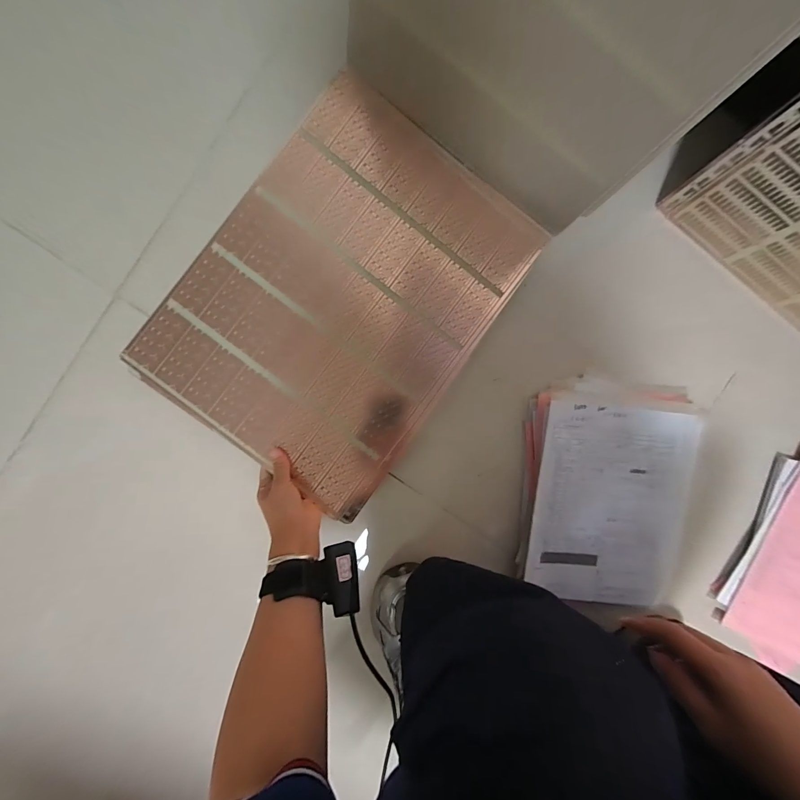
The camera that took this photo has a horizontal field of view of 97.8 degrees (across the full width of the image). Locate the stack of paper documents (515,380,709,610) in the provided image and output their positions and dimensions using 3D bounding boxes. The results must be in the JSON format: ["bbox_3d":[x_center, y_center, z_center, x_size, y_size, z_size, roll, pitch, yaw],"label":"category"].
[{"bbox_3d":[0.309,0.139,0.521,0.258,0.025,0.331,8,92,-5],"label":"stack of paper documents"}]

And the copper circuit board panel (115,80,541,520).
[{"bbox_3d":[-0.068,-0.139,0.473,0.360,0.011,0.479,36,88,-4],"label":"copper circuit board panel"}]

